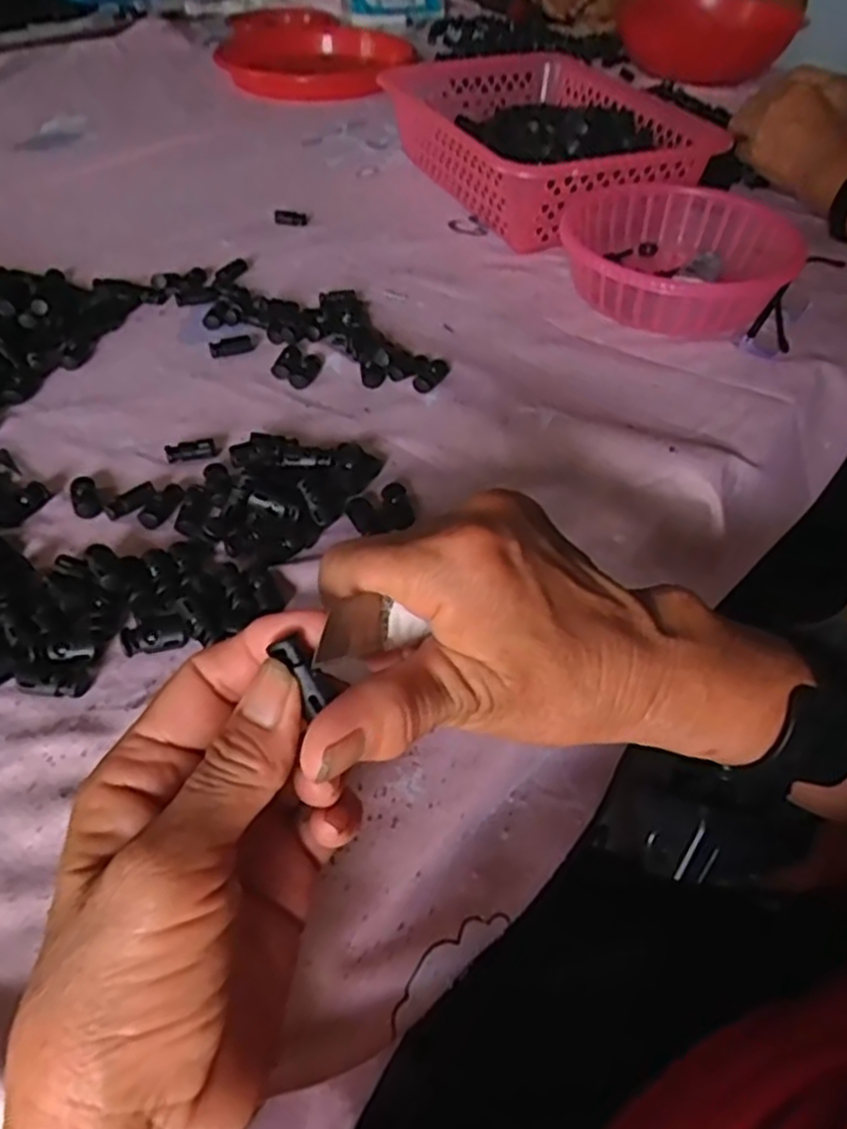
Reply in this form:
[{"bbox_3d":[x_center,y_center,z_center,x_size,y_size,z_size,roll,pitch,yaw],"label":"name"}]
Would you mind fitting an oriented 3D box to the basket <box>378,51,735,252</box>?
[{"bbox_3d":[0.096,-0.387,0.701,0.204,0.090,0.316,-16,50,-17],"label":"basket"}]

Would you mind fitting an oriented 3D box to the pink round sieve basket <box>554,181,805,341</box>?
[{"bbox_3d":[0.193,-0.235,0.580,0.168,0.063,0.185,18,48,13],"label":"pink round sieve basket"}]

